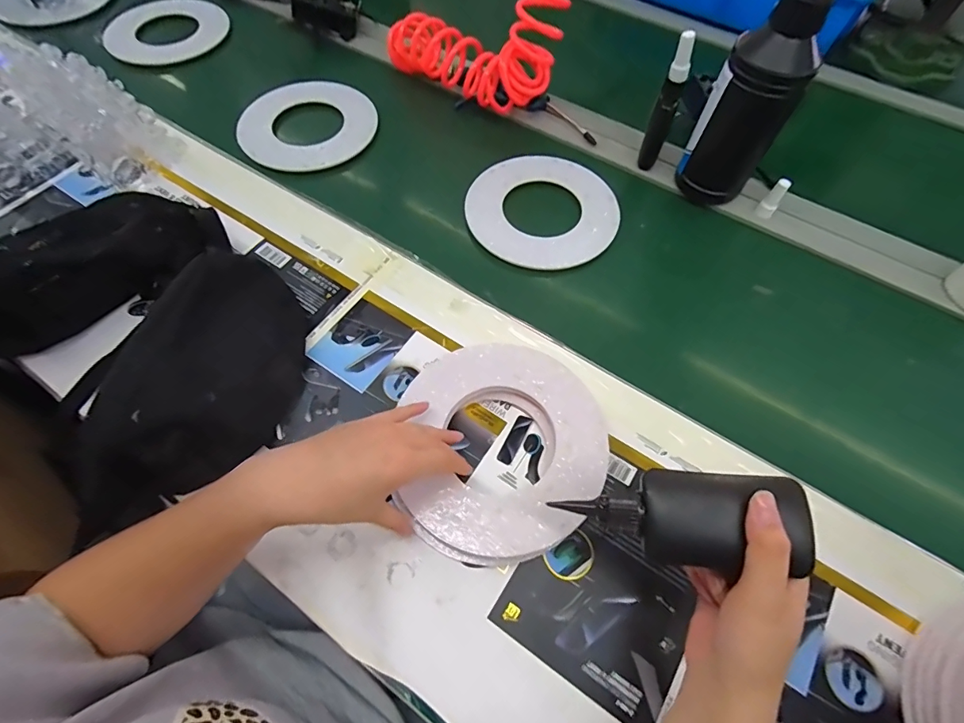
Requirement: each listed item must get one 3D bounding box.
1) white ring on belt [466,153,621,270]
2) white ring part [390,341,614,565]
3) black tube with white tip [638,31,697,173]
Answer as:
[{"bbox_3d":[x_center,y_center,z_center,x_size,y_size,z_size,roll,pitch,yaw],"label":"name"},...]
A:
[{"bbox_3d":[0.083,-0.203,0.589,0.188,0.010,0.203,0,62,-1],"label":"white ring on belt"},{"bbox_3d":[0.022,0.074,0.423,0.177,0.034,0.203,-2,62,-4],"label":"white ring part"},{"bbox_3d":[0.232,-0.319,0.575,0.027,0.163,0.025,22,64,11],"label":"black tube with white tip"}]

